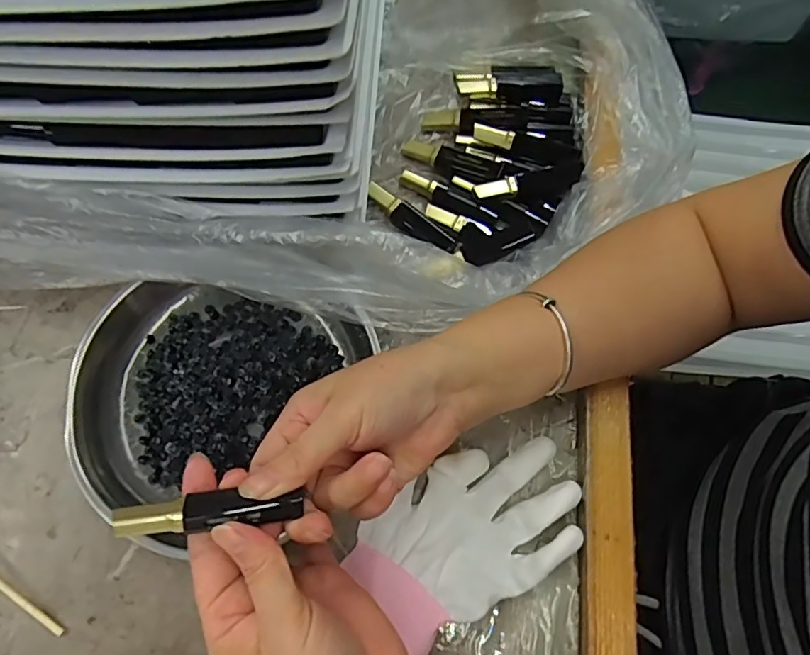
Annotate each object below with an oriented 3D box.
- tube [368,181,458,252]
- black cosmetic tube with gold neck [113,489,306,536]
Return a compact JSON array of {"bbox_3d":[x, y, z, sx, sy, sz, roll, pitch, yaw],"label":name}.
[{"bbox_3d":[0.004,-0.083,0.417,0.081,0.013,0.018,36,75,12],"label":"tube"},{"bbox_3d":[-0.089,0.084,0.249,0.081,0.012,0.016,-1,71,-14],"label":"black cosmetic tube with gold neck"}]

